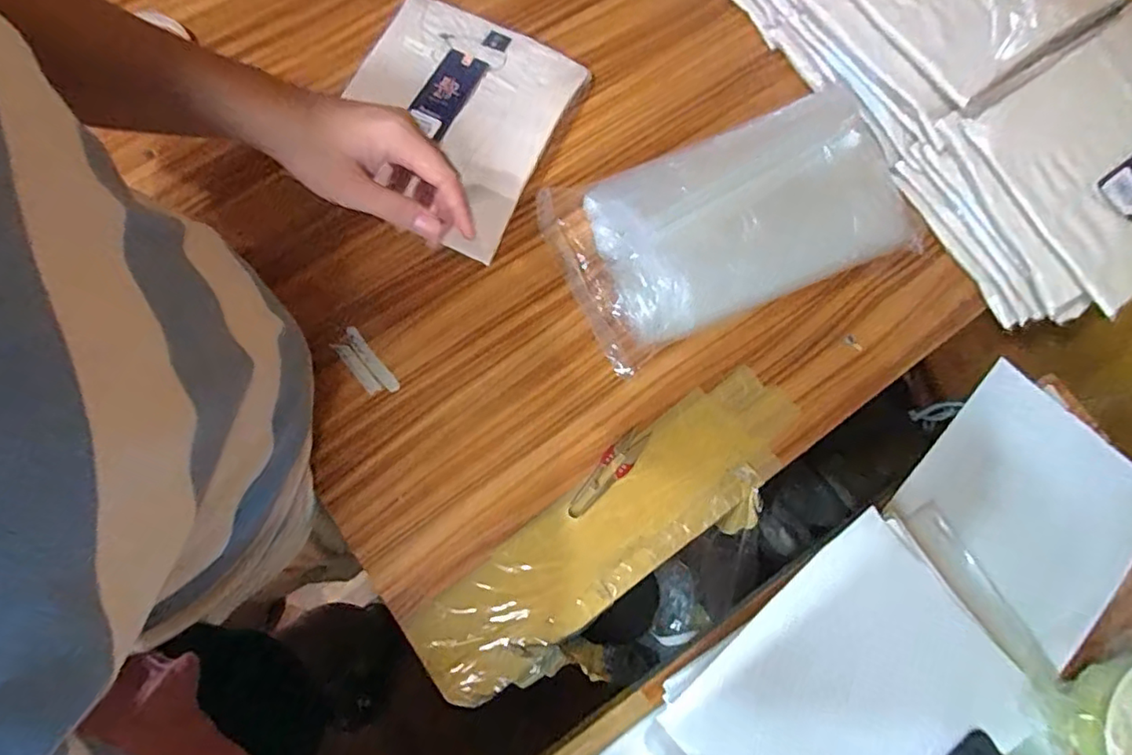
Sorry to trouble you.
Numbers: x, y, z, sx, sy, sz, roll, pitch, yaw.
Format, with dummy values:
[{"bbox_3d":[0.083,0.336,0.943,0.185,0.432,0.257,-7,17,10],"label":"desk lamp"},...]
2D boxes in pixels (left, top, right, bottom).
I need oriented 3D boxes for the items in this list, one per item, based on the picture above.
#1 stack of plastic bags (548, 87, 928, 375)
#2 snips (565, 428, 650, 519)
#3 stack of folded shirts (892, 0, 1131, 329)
[{"bbox_3d":[0.146,-0.154,0.561,0.298,0.101,0.185,-23,79,-9],"label":"stack of plastic bags"},{"bbox_3d":[0.038,0.088,0.545,0.027,0.005,0.101,44,77,7],"label":"snips"},{"bbox_3d":[0.508,-0.198,0.572,0.236,0.119,0.222,-30,80,-10],"label":"stack of folded shirts"}]

